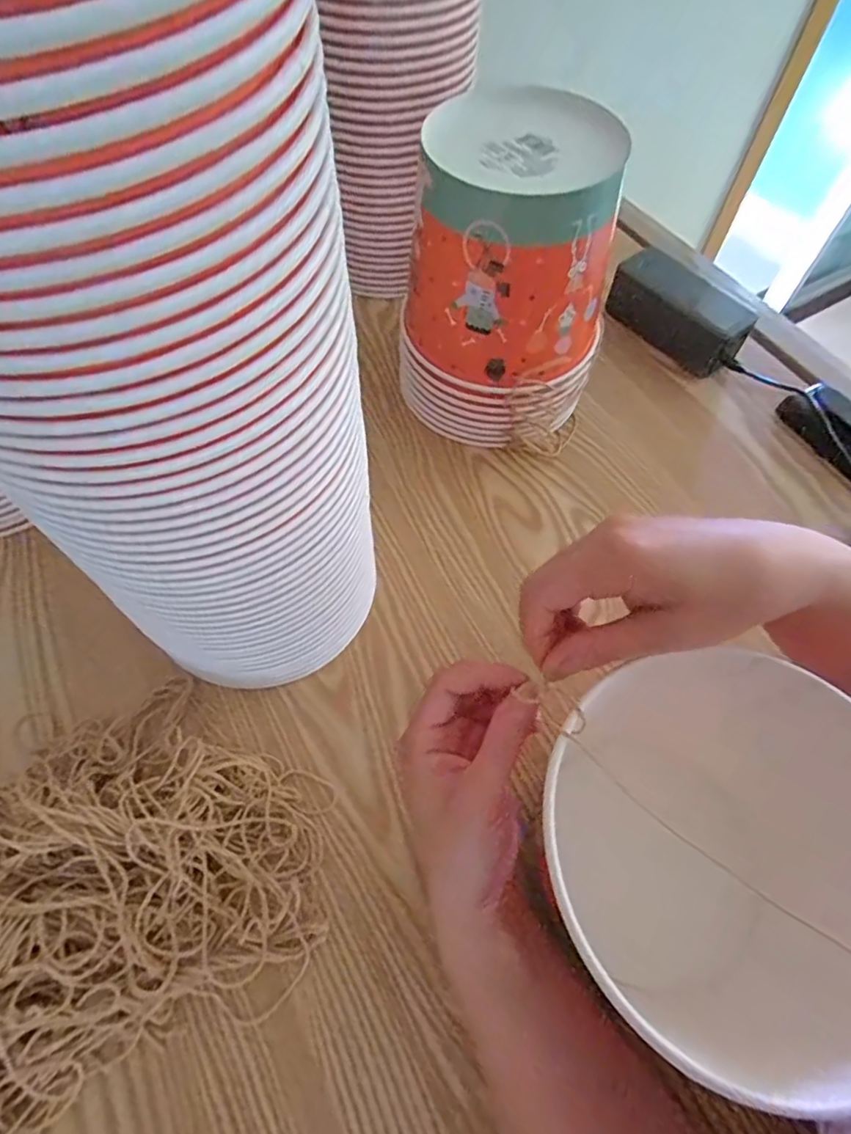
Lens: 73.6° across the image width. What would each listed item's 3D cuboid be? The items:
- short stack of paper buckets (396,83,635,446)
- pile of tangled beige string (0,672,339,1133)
[{"bbox_3d":[0.070,-0.206,0.432,0.141,0.204,0.136,23,63,10],"label":"short stack of paper buckets"},{"bbox_3d":[-0.189,0.193,0.285,0.182,0.059,0.270,39,67,18],"label":"pile of tangled beige string"}]

